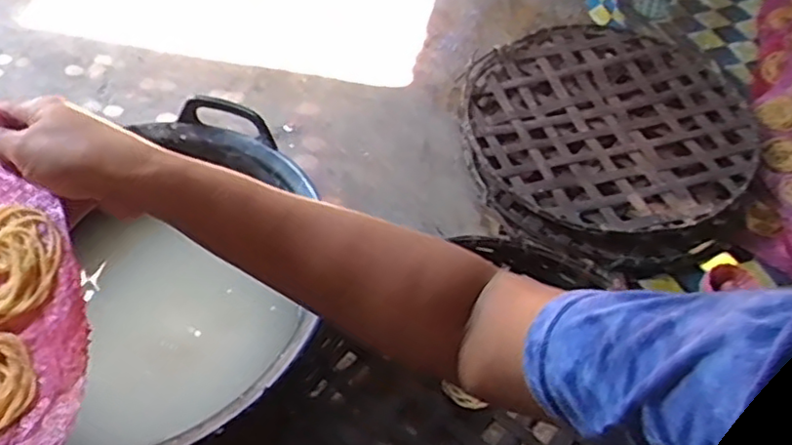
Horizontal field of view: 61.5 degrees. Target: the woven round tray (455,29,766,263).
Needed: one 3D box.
[{"bbox_3d":[0.312,-0.133,0.969,0.411,0.038,0.401,0,56,0],"label":"woven round tray"}]

